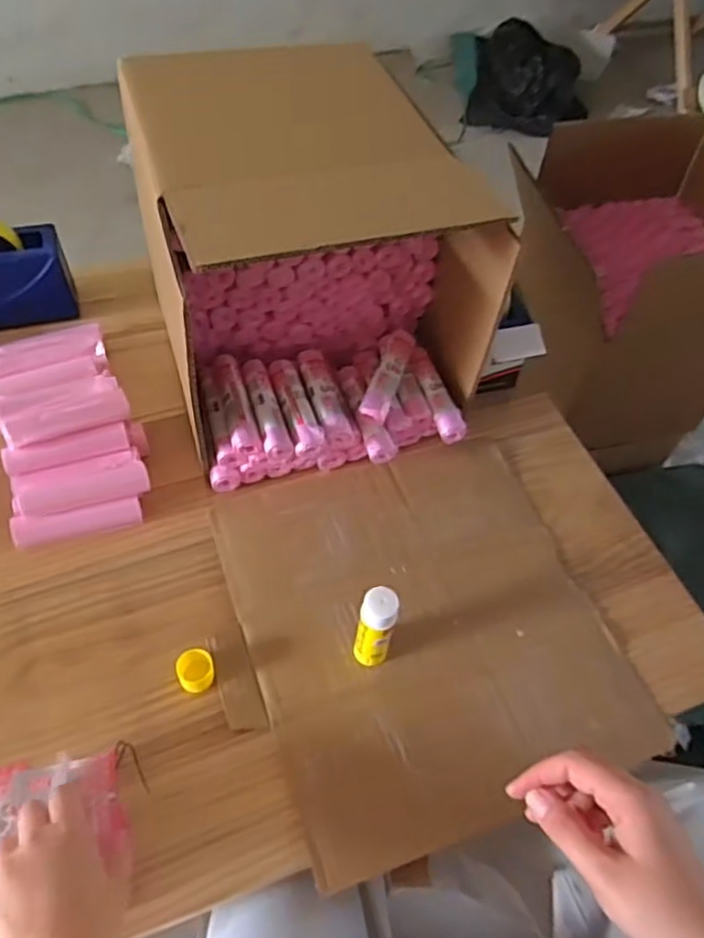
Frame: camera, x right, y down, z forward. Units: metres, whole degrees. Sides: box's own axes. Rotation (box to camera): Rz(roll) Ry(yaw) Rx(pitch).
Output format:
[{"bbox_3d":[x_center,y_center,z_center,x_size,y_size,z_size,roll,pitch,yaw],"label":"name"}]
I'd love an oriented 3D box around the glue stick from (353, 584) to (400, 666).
[{"bbox_3d":[0.020,0.136,0.597,0.029,0.098,0.027,2,54,-3],"label":"glue stick"}]

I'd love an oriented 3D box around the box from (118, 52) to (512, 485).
[{"bbox_3d":[-0.052,-0.213,0.758,0.303,0.261,0.387,-16,57,-16],"label":"box"}]

